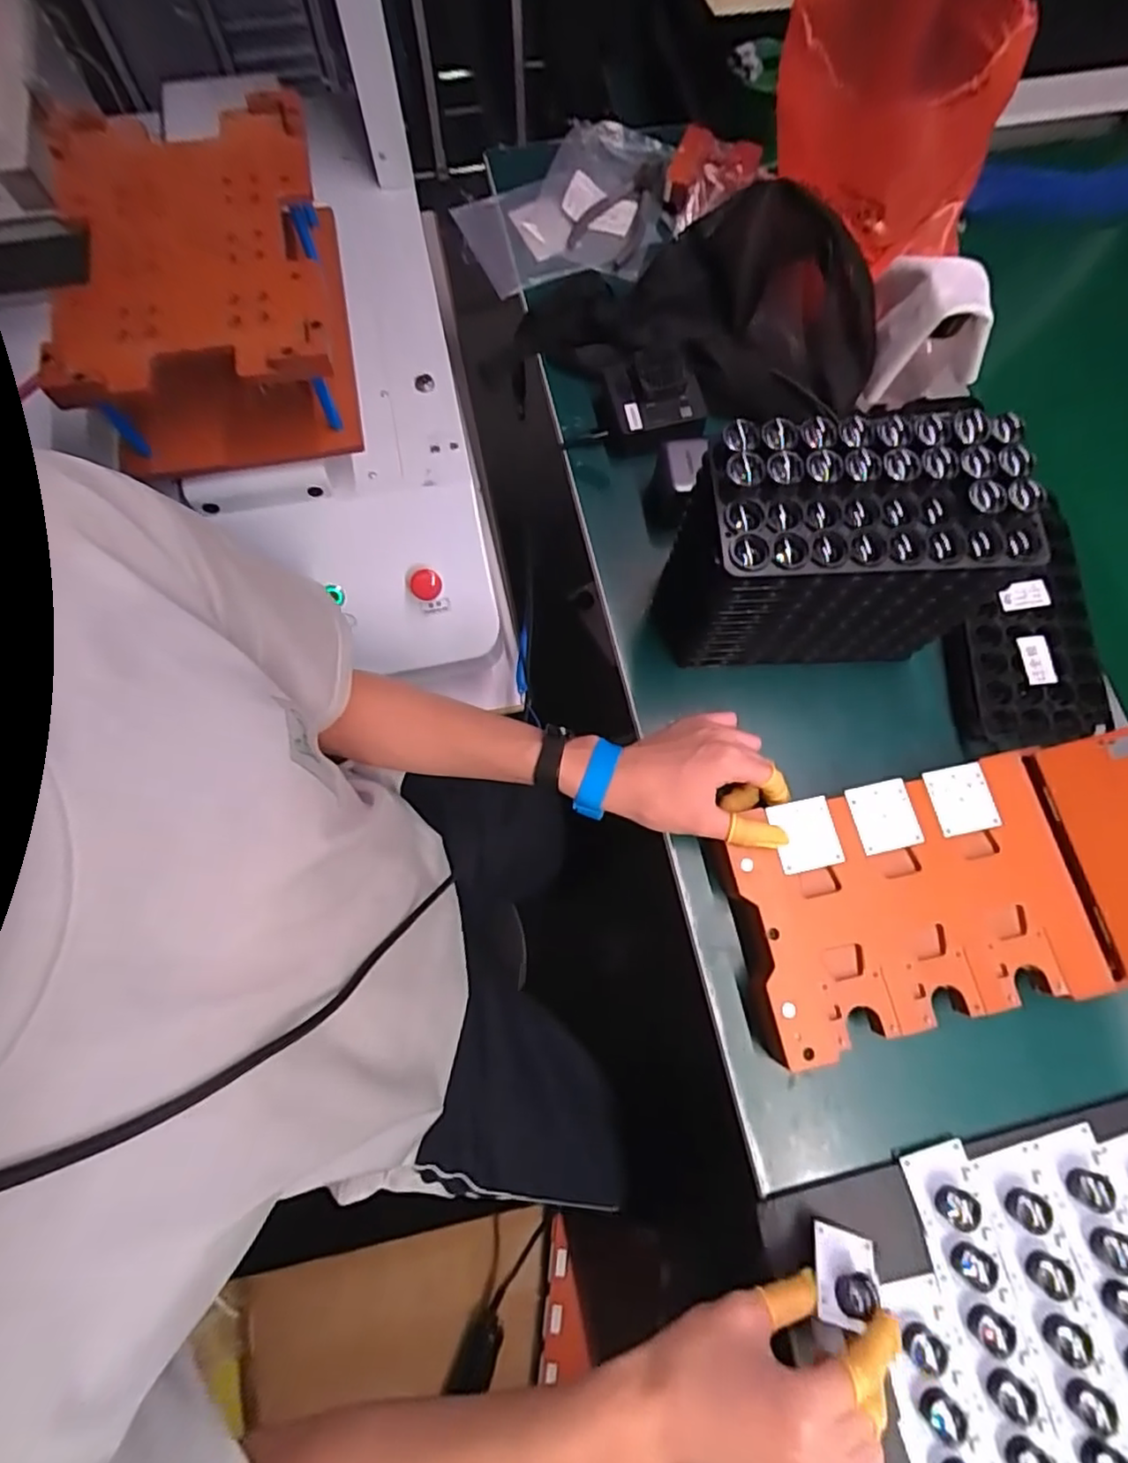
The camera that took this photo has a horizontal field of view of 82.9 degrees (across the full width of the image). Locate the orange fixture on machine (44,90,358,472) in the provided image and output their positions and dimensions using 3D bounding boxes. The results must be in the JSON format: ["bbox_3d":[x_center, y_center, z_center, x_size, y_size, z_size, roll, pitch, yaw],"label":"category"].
[{"bbox_3d":[-0.281,-0.354,0.517,0.184,0.105,0.270,-12,74,-2],"label":"orange fixture on machine"}]

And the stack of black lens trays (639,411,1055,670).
[{"bbox_3d":[0.187,-0.124,0.460,0.206,0.170,0.095,-3,74,0],"label":"stack of black lens trays"}]

